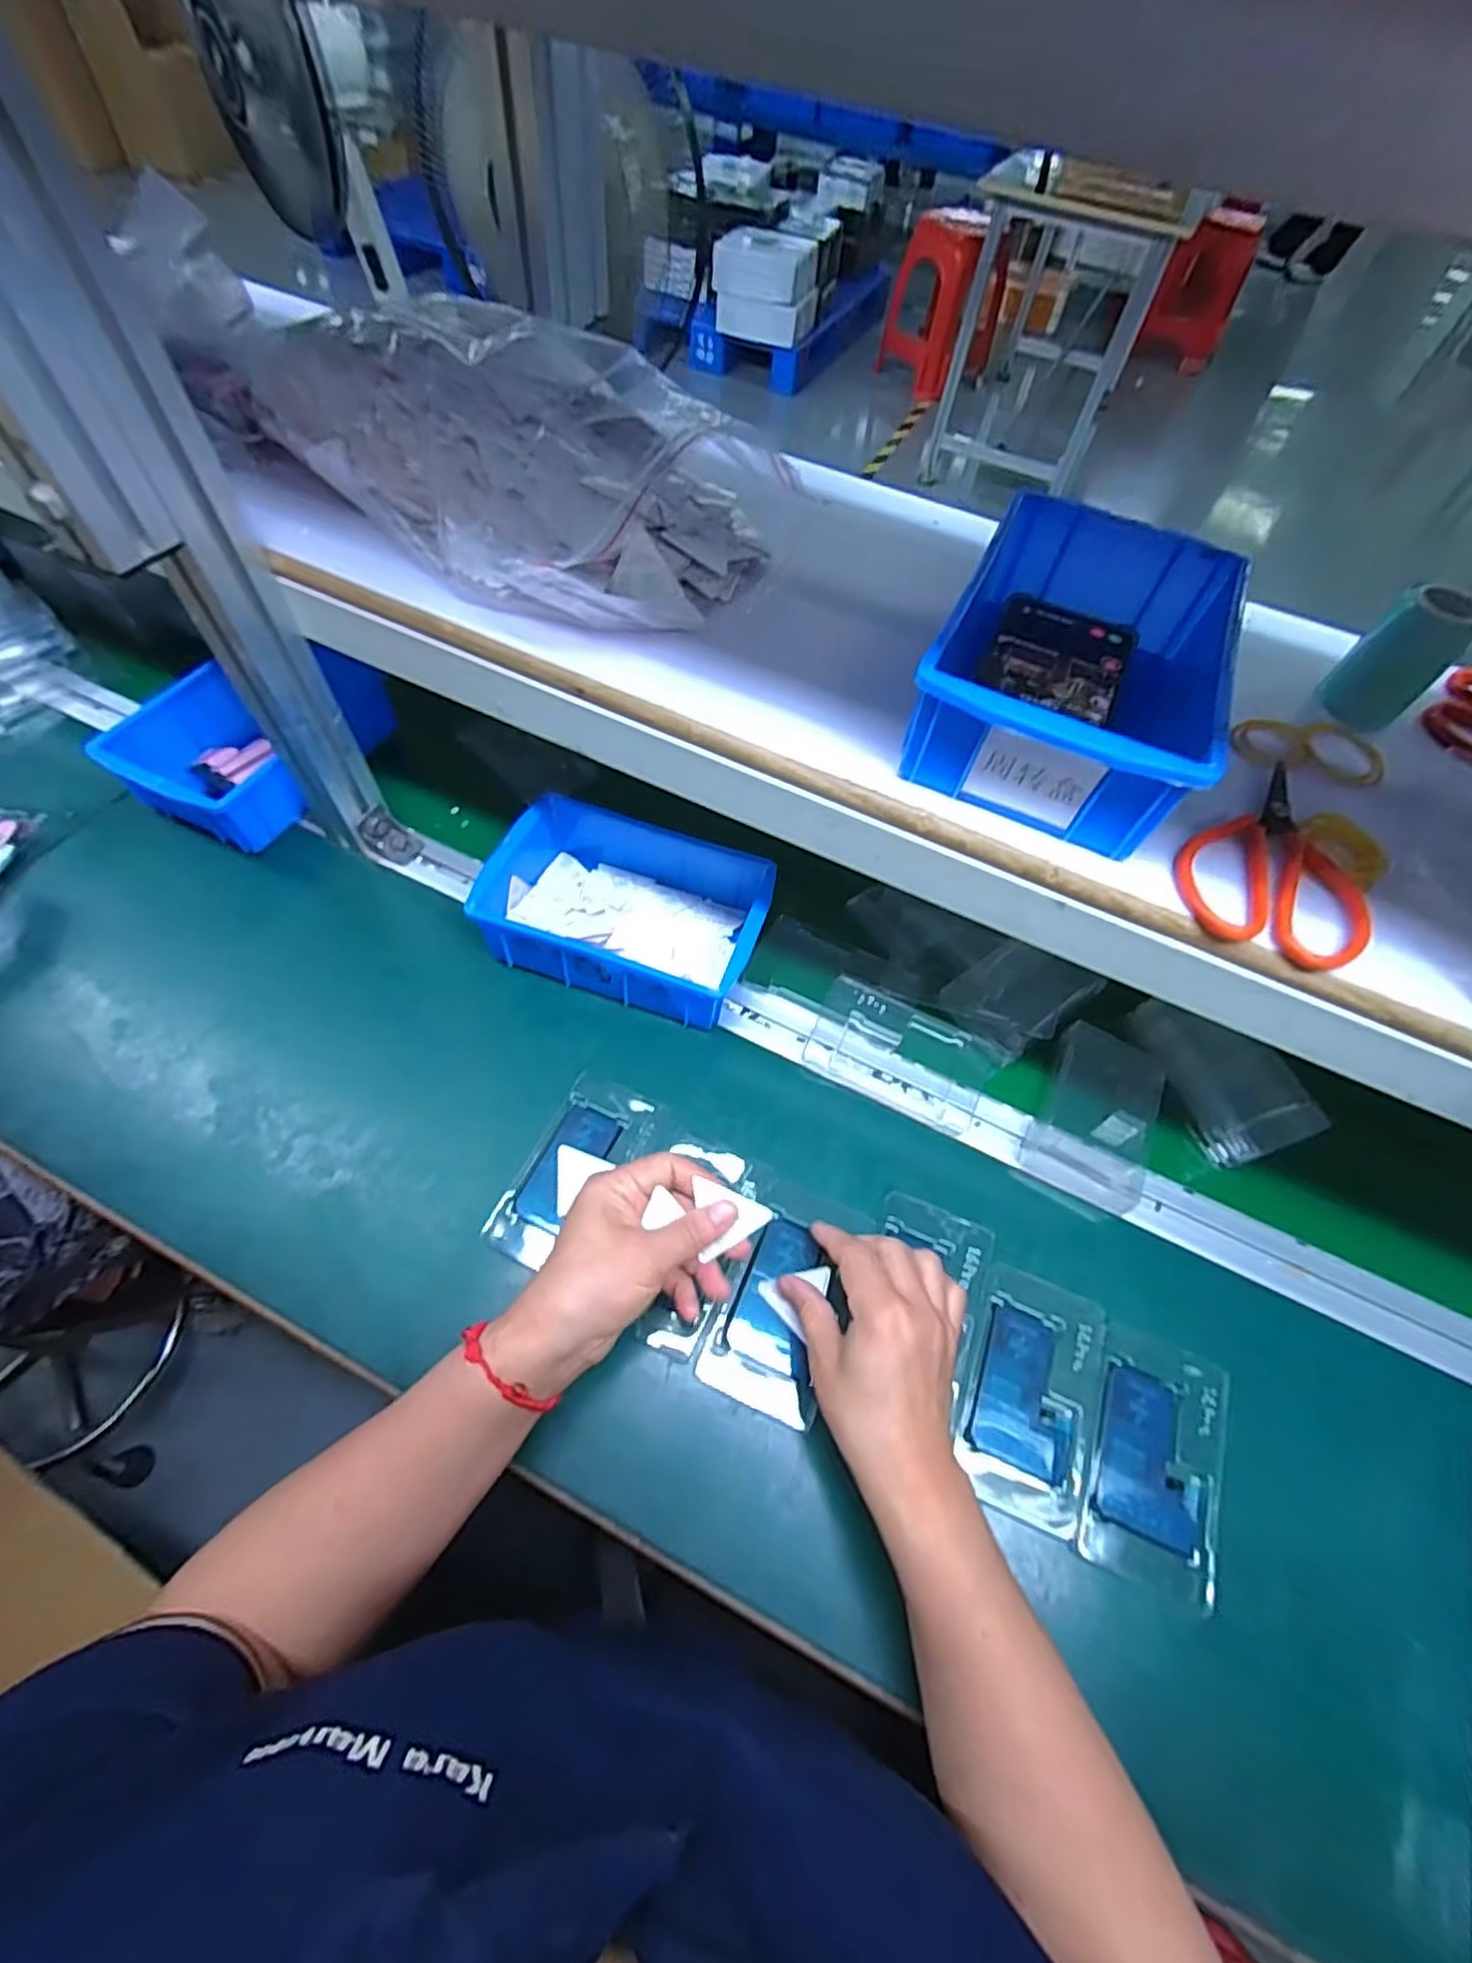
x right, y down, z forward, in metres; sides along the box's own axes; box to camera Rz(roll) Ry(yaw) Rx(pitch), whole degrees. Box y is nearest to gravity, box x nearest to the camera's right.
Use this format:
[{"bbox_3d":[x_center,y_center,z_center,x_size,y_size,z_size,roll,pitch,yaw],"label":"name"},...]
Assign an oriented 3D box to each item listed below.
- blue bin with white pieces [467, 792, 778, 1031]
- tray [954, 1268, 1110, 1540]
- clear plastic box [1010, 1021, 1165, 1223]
[{"bbox_3d":[-0.079,-0.058,0.560,0.203,0.071,0.151,17,59,6],"label":"blue bin with white pieces"},{"bbox_3d":[0.177,0.246,0.428,0.074,0.004,0.127,21,62,8],"label":"tray"},{"bbox_3d":[0.262,0.101,0.518,0.077,0.031,0.132,28,60,12],"label":"clear plastic box"}]

